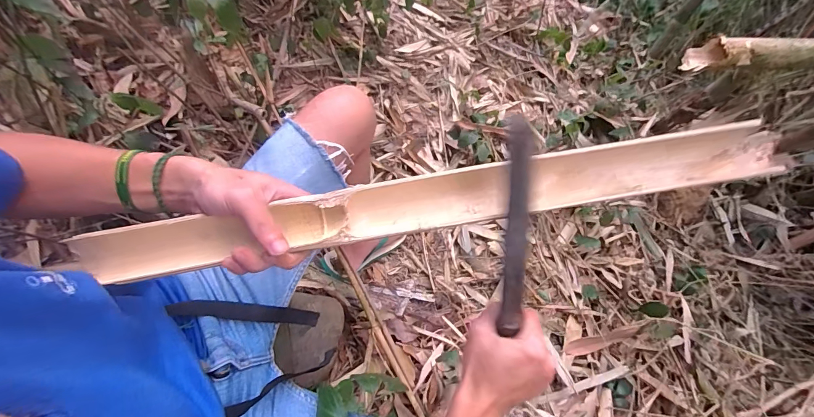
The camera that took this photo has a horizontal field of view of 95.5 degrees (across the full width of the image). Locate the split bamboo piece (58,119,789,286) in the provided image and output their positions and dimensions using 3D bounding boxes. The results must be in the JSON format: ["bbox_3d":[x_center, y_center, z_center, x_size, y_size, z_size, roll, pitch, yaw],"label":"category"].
[{"bbox_3d":[0.031,-0.005,0.355,0.663,0.034,0.052,-10,74,-3],"label":"split bamboo piece"}]

